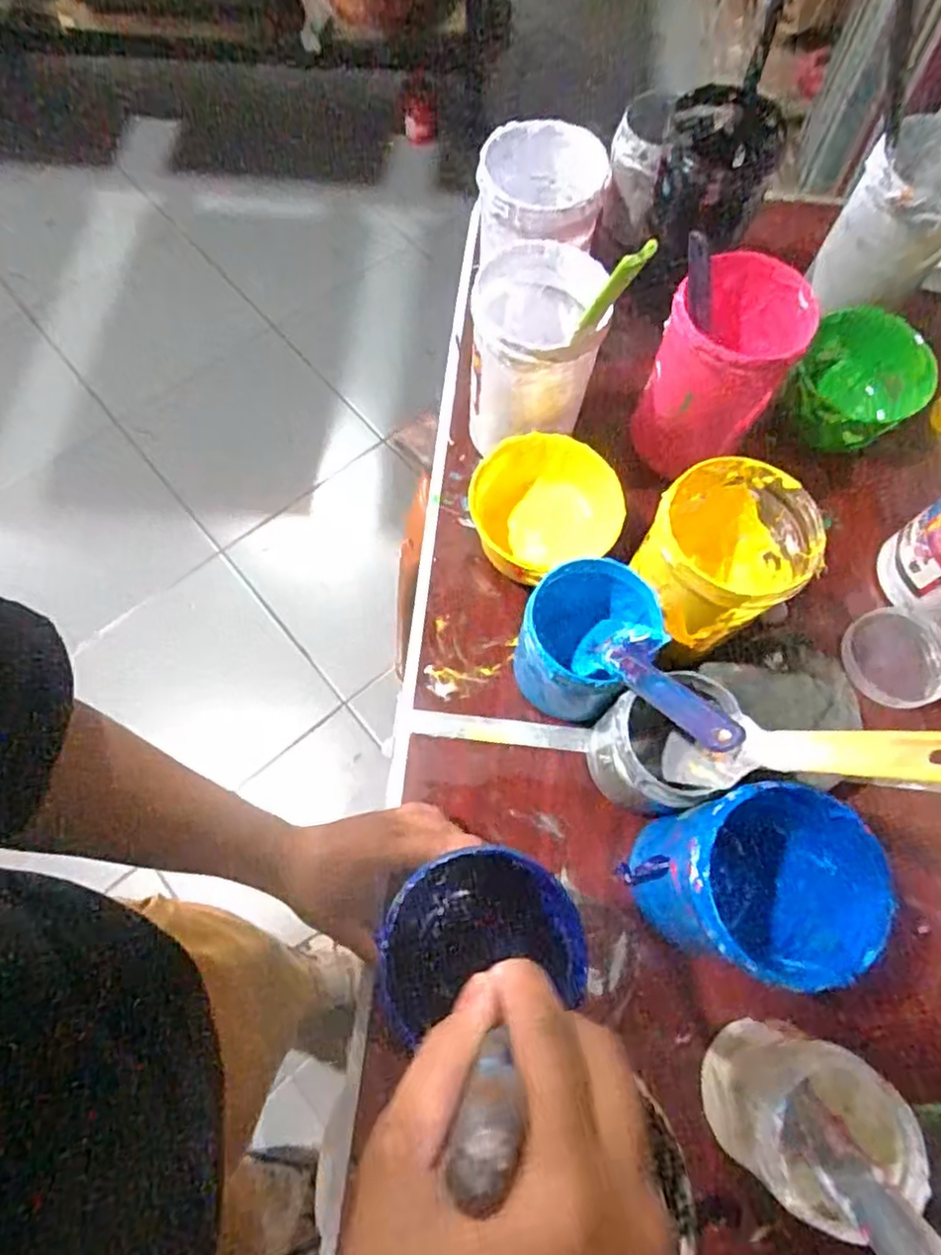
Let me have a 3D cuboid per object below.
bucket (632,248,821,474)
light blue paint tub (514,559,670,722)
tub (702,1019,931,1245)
[{"bbox_3d":[0.189,-0.194,0.529,0.098,0.145,0.089,6,69,3],"label":"bucket"},{"bbox_3d":[0.081,0.012,0.478,0.082,0.109,0.086,0,69,0],"label":"light blue paint tub"},{"bbox_3d":[0.190,0.280,0.380,0.091,0.084,0.090,30,72,11],"label":"tub"}]

